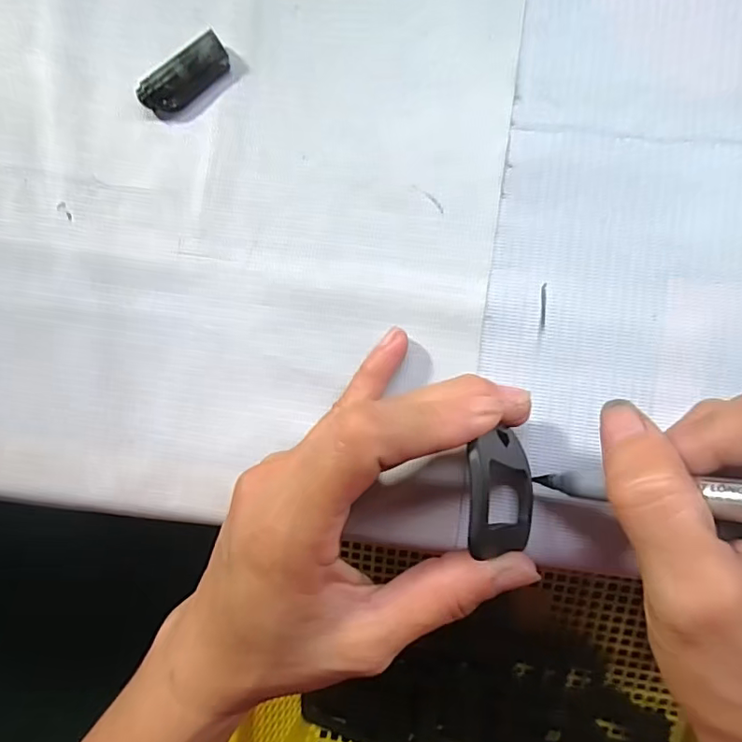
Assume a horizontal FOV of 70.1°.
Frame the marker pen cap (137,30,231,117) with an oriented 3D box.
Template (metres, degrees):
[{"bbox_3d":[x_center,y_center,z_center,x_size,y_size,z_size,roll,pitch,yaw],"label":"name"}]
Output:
[{"bbox_3d":[-0.075,-0.118,0.213,0.038,0.009,0.015,-36,85,4],"label":"marker pen cap"}]

